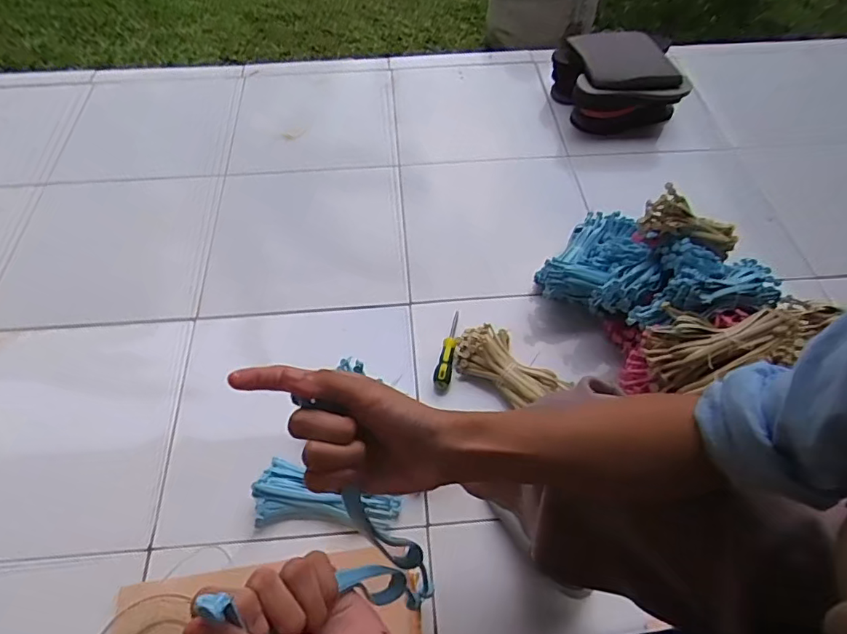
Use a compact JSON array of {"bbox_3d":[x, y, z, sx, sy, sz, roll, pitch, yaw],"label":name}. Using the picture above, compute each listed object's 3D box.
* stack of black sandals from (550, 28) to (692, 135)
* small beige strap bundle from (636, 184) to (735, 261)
[{"bbox_3d":[0.473,-0.568,1.279,0.288,0.144,0.213,-4,56,-3],"label":"stack of black sandals"},{"bbox_3d":[0.445,-0.151,0.878,0.183,0.083,0.073,16,50,-19],"label":"small beige strap bundle"}]

